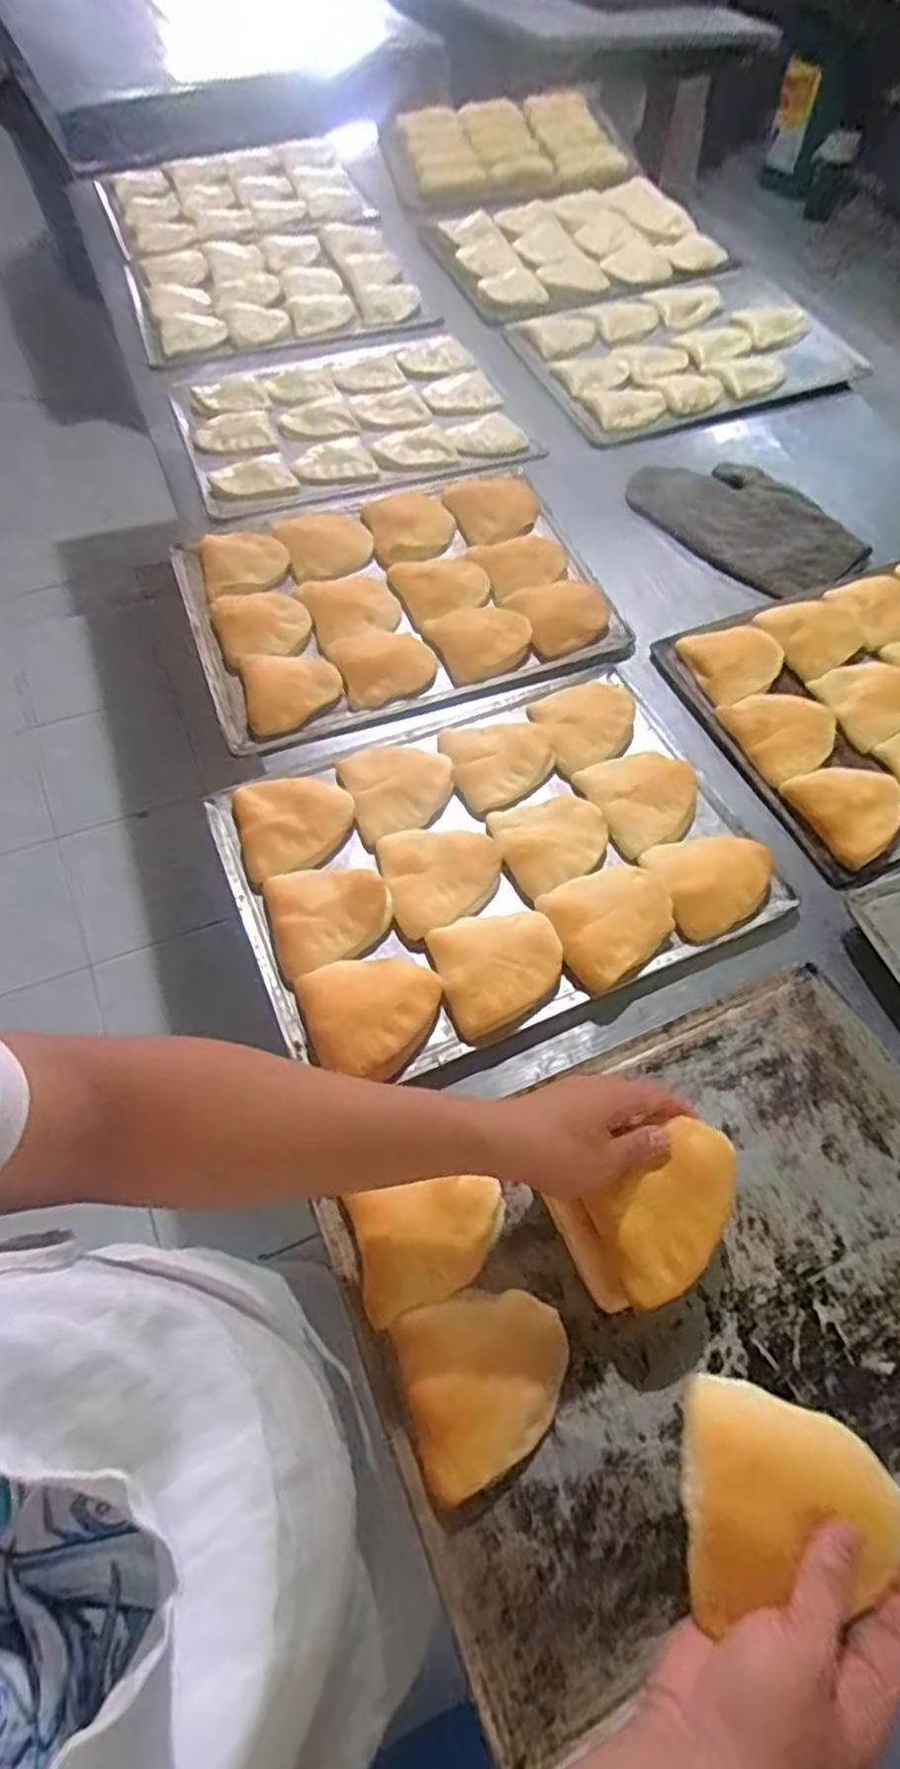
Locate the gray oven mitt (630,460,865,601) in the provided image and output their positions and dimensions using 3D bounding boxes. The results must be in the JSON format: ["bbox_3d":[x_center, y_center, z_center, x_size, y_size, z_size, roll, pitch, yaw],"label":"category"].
[{"bbox_3d":[0.355,-0.447,0.892,0.166,0.022,0.267,-40,68,-22],"label":"gray oven mitt"}]

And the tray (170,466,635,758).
[{"bbox_3d":[-0.065,-0.335,0.833,0.443,0.053,0.345,-17,68,-14],"label":"tray"}]

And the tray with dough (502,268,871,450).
[{"bbox_3d":[0.349,-0.797,1.093,0.460,0.042,0.337,-19,69,-15],"label":"tray with dough"}]

